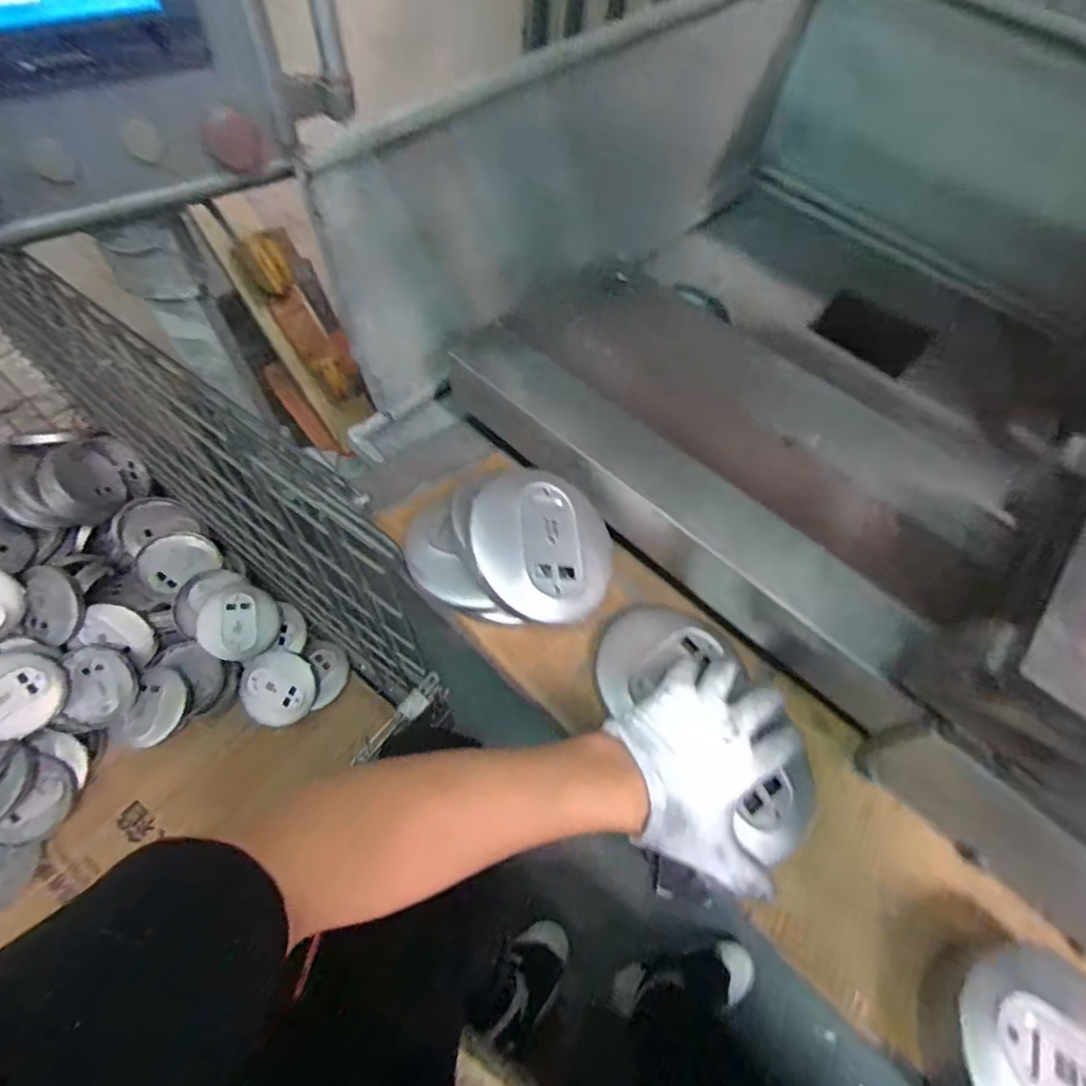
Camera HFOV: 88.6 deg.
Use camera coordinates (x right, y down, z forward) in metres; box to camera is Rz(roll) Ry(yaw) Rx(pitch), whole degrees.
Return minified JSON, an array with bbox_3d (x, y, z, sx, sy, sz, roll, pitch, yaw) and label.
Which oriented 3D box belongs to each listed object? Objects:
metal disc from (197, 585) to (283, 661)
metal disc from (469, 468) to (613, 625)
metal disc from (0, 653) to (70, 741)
[{"bbox_3d":[-0.551,0.145,1.014,0.126,0.034,0.133,5,78,-27],"label":"metal disc"},{"bbox_3d":[0.002,0.001,0.463,0.131,0.013,0.122,9,71,-27],"label":"metal disc"},{"bbox_3d":[-0.834,0.241,0.877,0.128,0.022,0.124,5,80,-28],"label":"metal disc"}]

